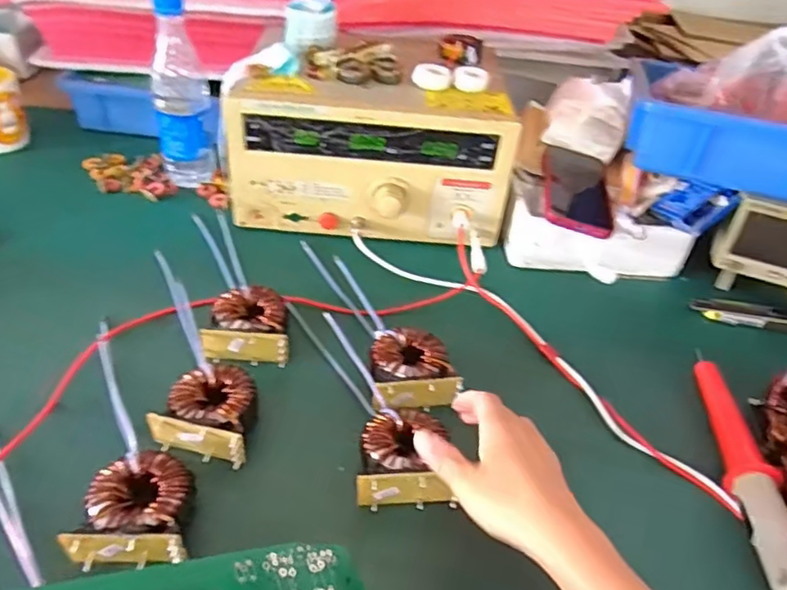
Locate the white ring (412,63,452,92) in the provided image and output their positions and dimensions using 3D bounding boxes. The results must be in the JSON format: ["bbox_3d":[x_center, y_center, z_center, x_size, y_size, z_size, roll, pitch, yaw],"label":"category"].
[{"bbox_3d":[0.046,-0.256,0.711,0.043,0.019,0.043,5,40,-4],"label":"white ring"}]

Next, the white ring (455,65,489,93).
[{"bbox_3d":[0.090,-0.249,0.701,0.037,0.016,0.037,5,40,-4],"label":"white ring"}]

